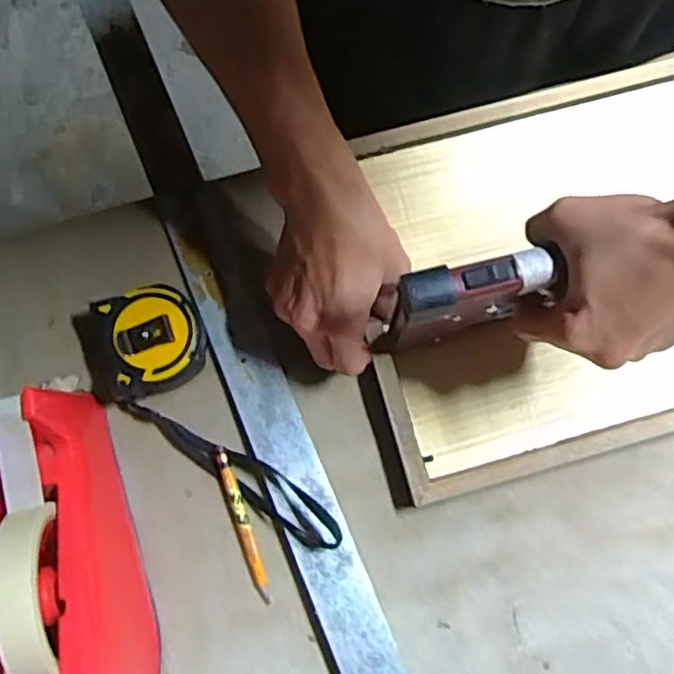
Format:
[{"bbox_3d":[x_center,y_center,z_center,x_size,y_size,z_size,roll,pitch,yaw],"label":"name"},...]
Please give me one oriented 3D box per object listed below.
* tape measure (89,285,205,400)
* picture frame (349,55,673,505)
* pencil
[{"bbox_3d":[-0.121,0.002,0.430,0.060,0.033,0.066,-18,77,-3],"label":"tape measure"},{"bbox_3d":[0.172,-0.053,0.459,0.328,0.023,0.256,-16,78,-3],"label":"picture frame"},{"bbox_3d":[-0.062,0.122,0.420,0.011,0.010,0.100,-19,77,-3],"label":"pencil"}]

